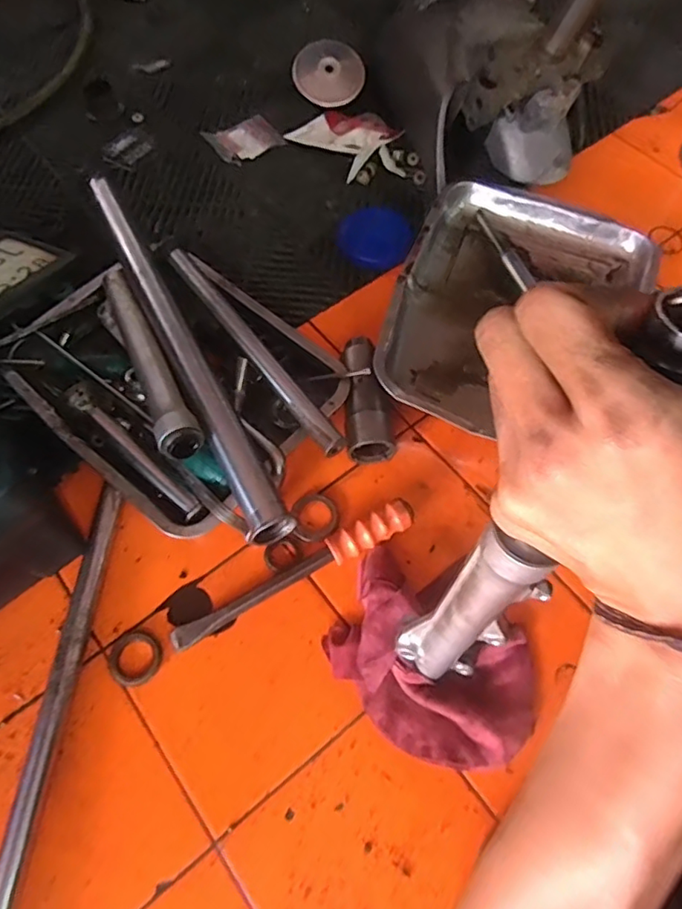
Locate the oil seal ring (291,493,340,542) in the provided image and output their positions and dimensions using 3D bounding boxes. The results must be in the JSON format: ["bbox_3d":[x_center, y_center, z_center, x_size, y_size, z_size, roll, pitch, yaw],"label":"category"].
[{"bbox_3d":[-0.027,0.067,0.611,0.048,0.006,0.056,-6,65,-4],"label":"oil seal ring"}]

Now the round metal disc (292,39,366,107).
[{"bbox_3d":[-0.019,-0.615,0.906,0.110,0.023,0.133,-20,70,-6],"label":"round metal disc"}]

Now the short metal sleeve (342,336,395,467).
[{"bbox_3d":[0.026,-0.068,0.647,0.051,0.055,0.147,-5,65,-3],"label":"short metal sleeve"}]

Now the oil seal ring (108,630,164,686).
[{"bbox_3d":[-0.198,0.197,0.548,0.050,0.004,0.048,0,65,0],"label":"oil seal ring"}]

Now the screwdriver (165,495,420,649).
[{"bbox_3d":[-0.044,0.119,0.563,0.260,0.033,0.028,-27,68,-13],"label":"screwdriver"}]

